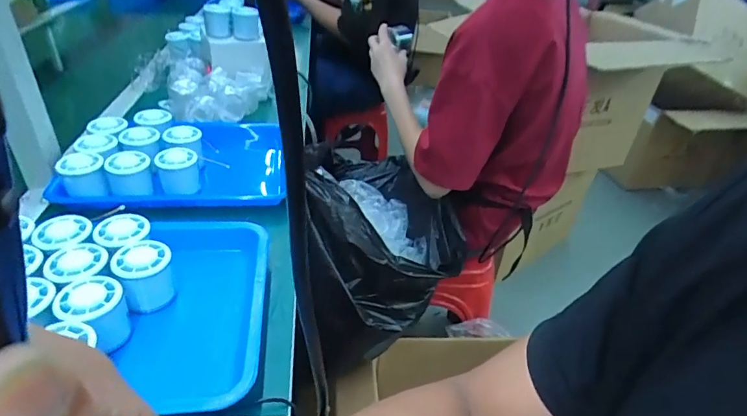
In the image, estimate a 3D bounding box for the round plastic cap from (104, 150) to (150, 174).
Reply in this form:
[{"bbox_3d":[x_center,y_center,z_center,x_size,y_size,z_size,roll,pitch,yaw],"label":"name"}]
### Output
[{"bbox_3d":[-0.347,-0.065,0.644,0.053,0.010,0.059,-26,46,-37],"label":"round plastic cap"}]

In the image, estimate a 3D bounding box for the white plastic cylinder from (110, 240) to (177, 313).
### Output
[{"bbox_3d":[-0.248,0.077,0.502,0.057,0.065,0.052,-17,41,-30],"label":"white plastic cylinder"}]

